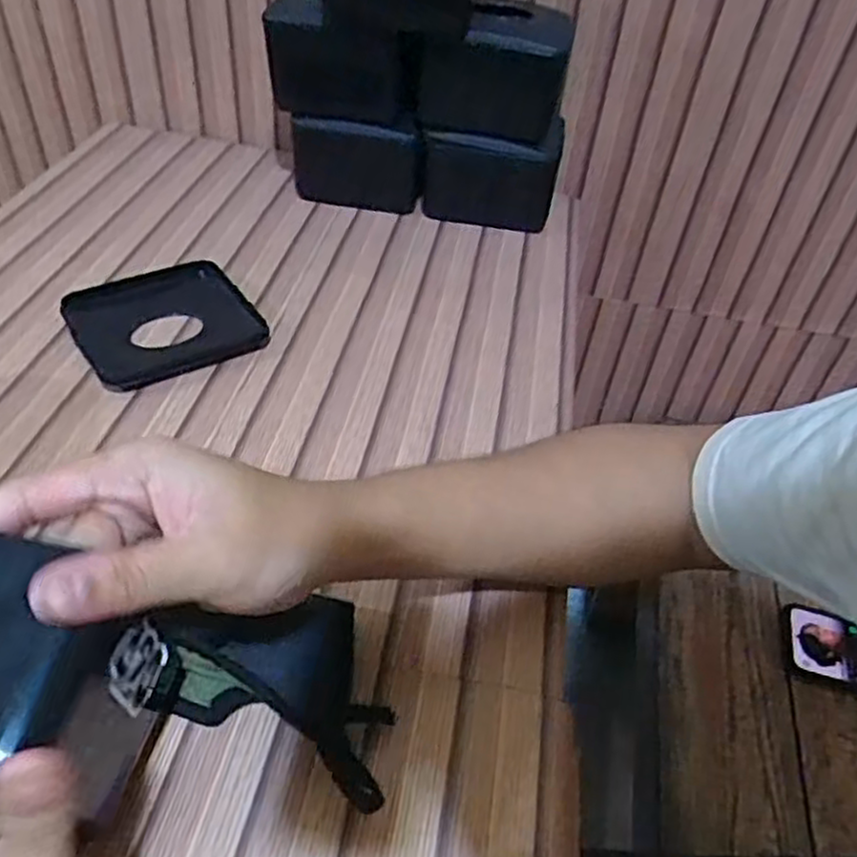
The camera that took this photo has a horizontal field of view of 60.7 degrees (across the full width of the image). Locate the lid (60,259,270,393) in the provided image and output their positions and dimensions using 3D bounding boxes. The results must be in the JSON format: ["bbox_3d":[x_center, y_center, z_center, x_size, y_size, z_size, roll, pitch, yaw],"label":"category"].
[{"bbox_3d":[-0.203,-0.083,0.567,0.128,0.023,0.108,-21,50,-25],"label":"lid"}]

